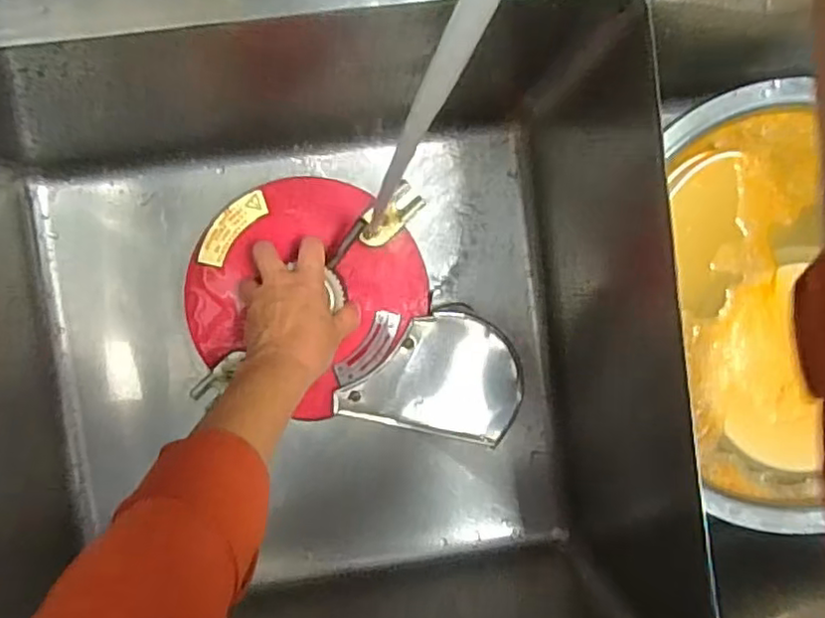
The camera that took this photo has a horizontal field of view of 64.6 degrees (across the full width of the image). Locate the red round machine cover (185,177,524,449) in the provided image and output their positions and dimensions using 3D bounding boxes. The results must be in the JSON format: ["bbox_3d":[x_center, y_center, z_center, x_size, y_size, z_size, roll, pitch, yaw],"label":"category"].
[{"bbox_3d":[-0.045,-0.002,0.593,0.312,0.050,0.212,10,91,-4],"label":"red round machine cover"}]

